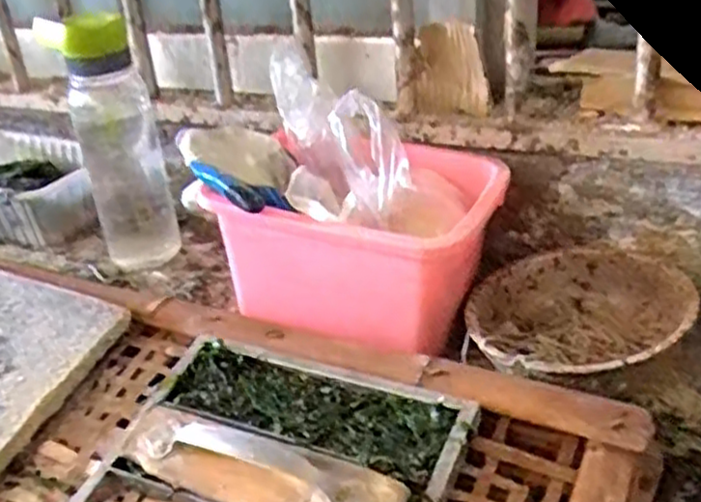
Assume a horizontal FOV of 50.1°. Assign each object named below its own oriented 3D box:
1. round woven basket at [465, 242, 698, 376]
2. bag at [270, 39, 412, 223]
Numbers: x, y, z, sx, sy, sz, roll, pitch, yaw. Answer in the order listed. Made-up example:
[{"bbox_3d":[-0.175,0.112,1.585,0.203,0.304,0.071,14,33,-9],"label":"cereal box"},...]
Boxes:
[{"bbox_3d":[0.207,0.068,0.692,0.184,0.073,0.197,-4,27,2],"label":"round woven basket"},{"bbox_3d":[-0.016,-0.110,0.723,0.102,0.112,0.212,-9,27,-7],"label":"bag"}]

